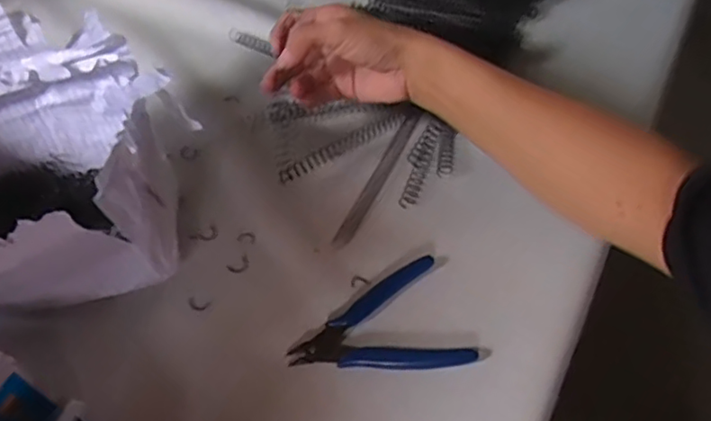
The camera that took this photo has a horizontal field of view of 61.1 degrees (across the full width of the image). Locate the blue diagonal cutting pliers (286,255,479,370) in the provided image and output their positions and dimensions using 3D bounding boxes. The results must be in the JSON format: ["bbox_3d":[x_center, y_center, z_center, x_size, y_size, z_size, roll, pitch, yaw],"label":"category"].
[{"bbox_3d":[0.016,0.076,0.429,0.121,0.010,0.084,-4,53,-2],"label":"blue diagonal cutting pliers"}]

